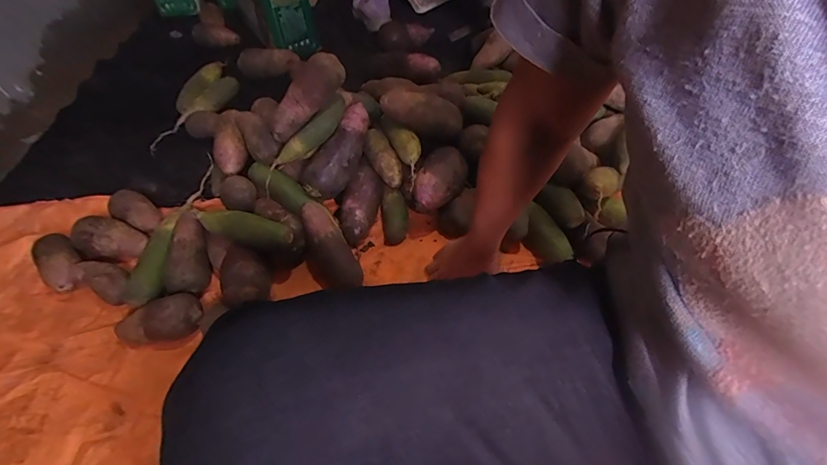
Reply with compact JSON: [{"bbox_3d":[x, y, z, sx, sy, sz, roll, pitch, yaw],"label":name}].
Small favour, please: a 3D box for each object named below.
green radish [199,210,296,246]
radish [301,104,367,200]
[{"bbox_3d":[-0.294,-0.014,0.722,0.186,0.046,0.063,7,52,10],"label":"green radish"},{"bbox_3d":[-0.138,-0.161,0.795,0.070,0.062,0.204,17,69,17],"label":"radish"}]

